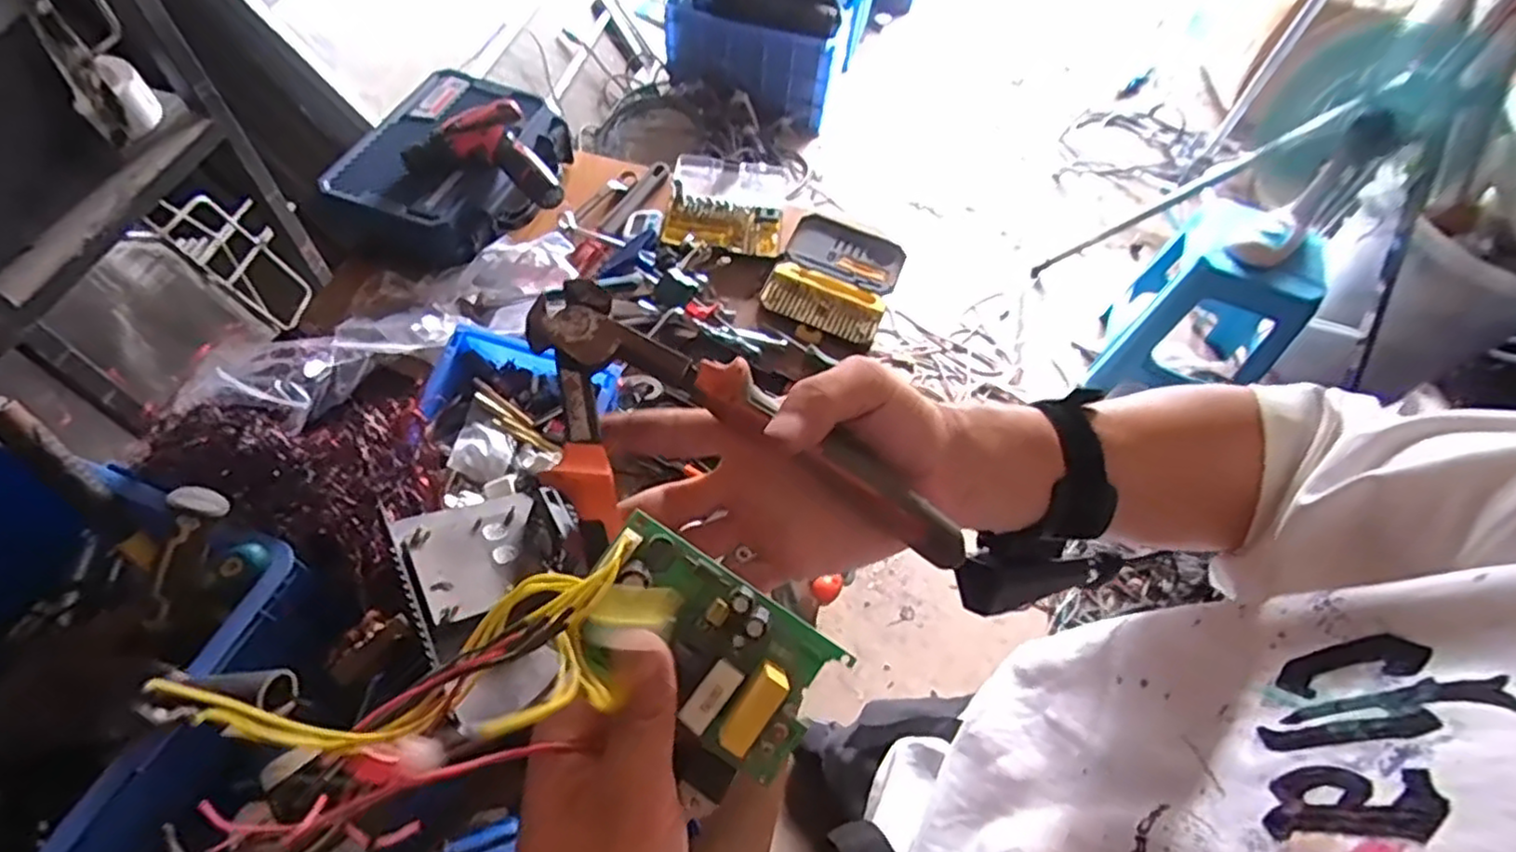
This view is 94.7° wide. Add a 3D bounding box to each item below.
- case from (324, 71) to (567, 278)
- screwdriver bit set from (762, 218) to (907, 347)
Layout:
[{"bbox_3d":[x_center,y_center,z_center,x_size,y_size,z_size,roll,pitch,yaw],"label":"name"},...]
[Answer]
[{"bbox_3d":[-0.473,-0.400,1.095,0.267,0.122,0.363,21,59,9],"label":"case"},{"bbox_3d":[0.125,-0.244,1.109,0.181,0.025,0.229,20,59,8],"label":"screwdriver bit set"}]

